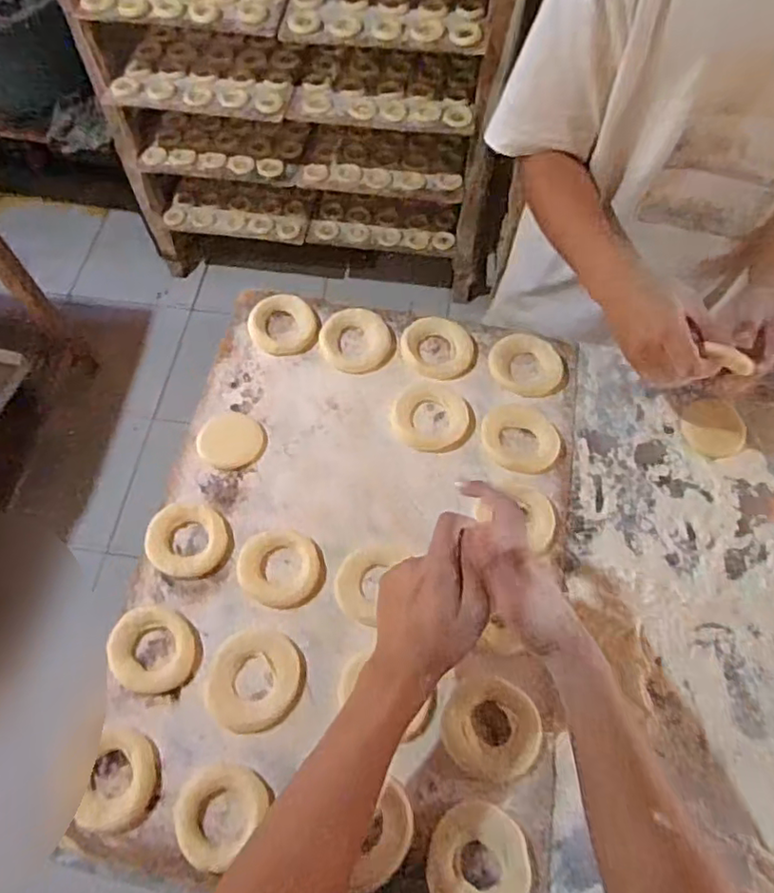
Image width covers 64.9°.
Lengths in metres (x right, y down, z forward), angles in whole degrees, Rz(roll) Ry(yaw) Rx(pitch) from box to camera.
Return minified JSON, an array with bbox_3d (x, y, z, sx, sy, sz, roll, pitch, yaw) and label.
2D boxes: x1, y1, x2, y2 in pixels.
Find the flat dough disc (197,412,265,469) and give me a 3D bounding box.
[{"bbox_3d":[-0.171,-0.008,0.670,0.068,0.008,0.063,0,63,-1],"label":"flat dough disc"}]

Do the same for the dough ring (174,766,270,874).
[{"bbox_3d":[-0.143,0.308,0.513,0.066,0.011,0.073,32,67,14],"label":"dough ring"}]

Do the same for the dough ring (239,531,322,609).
[{"bbox_3d":[-0.107,0.123,0.613,0.082,0.018,0.076,0,63,-1],"label":"dough ring"}]

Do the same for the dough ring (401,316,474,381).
[{"bbox_3d":[0.061,-0.119,0.728,0.083,0.012,0.081,0,63,-1],"label":"dough ring"}]

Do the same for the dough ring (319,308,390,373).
[{"bbox_3d":[-0.038,-0.128,0.731,0.085,0.016,0.078,0,63,-1],"label":"dough ring"}]

